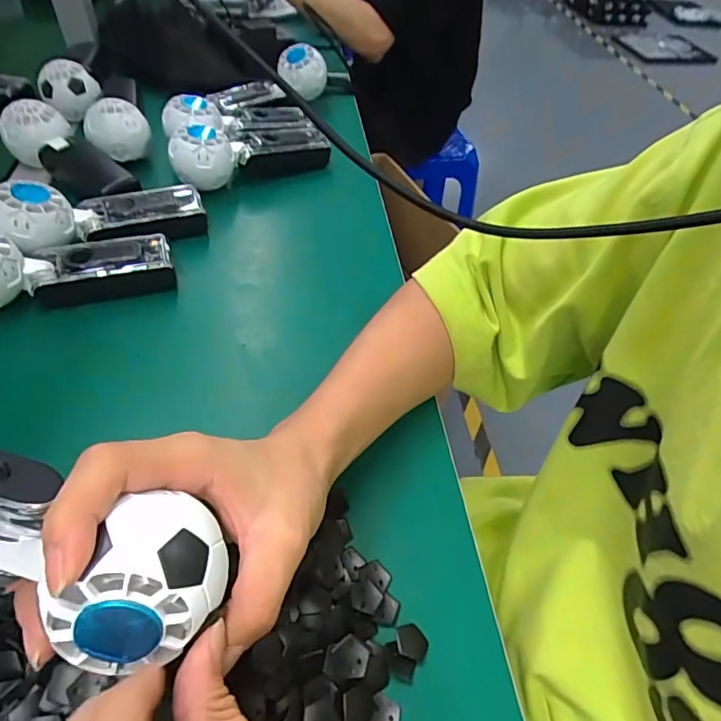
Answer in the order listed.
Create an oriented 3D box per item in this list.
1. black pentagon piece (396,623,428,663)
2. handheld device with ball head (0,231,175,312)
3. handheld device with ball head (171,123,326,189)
[{"bbox_3d":[0.028,0.152,0.271,0.017,0.004,0.017,14,50,8],"label":"black pentagon piece"},{"bbox_3d":[-0.239,-0.074,0.400,0.170,0.052,0.055,-6,49,-26],"label":"handheld device with ball head"},{"bbox_3d":[-0.120,-0.225,0.545,0.168,0.067,0.057,-23,55,-22],"label":"handheld device with ball head"}]

